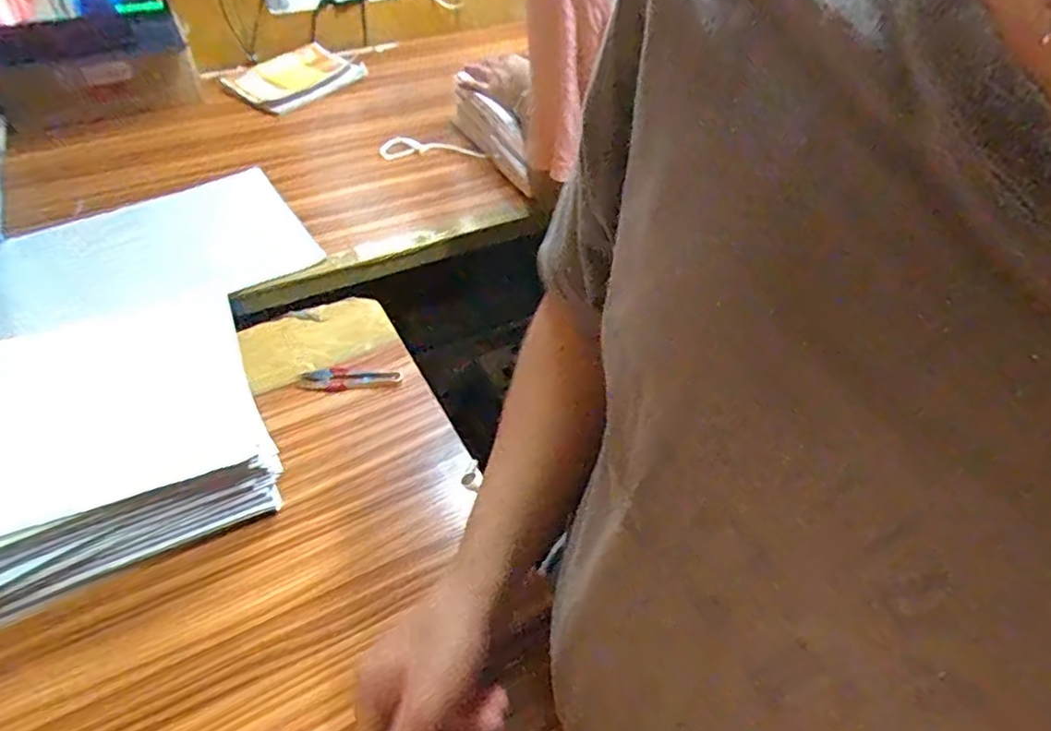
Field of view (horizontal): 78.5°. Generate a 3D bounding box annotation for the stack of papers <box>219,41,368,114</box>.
[{"bbox_3d":[-0.399,-0.504,1.124,0.143,0.040,0.235,25,50,18],"label":"stack of papers"}]

